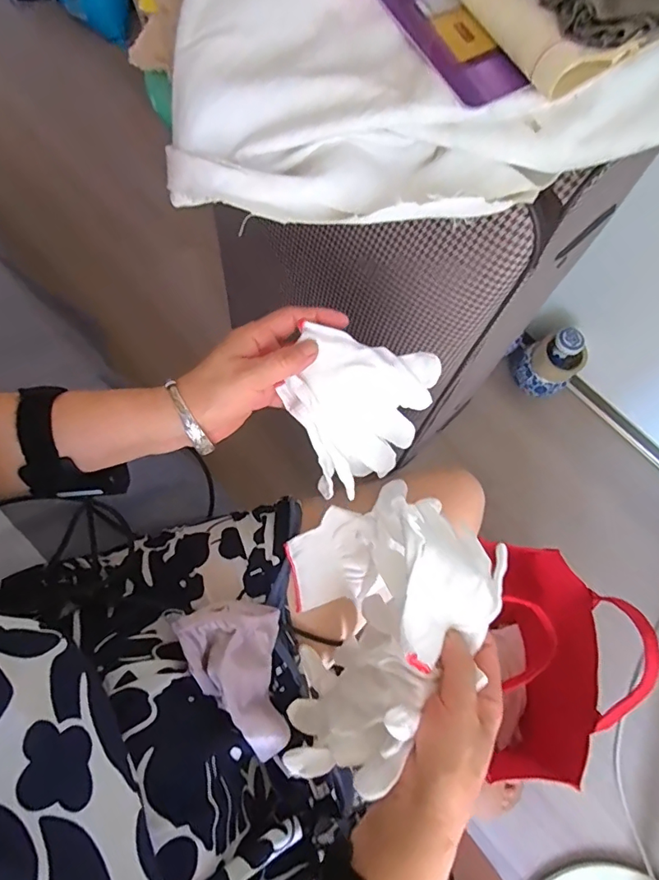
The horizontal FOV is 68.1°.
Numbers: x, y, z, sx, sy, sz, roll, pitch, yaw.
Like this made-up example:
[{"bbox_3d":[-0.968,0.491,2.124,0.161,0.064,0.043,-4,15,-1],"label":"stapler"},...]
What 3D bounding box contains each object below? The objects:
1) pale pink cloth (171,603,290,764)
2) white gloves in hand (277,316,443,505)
[{"bbox_3d":[-0.063,0.185,0.377,0.066,0.059,0.120,-22,74,-8],"label":"pale pink cloth"},{"bbox_3d":[0.018,-0.016,0.415,0.106,0.119,0.101,23,73,6],"label":"white gloves in hand"}]

